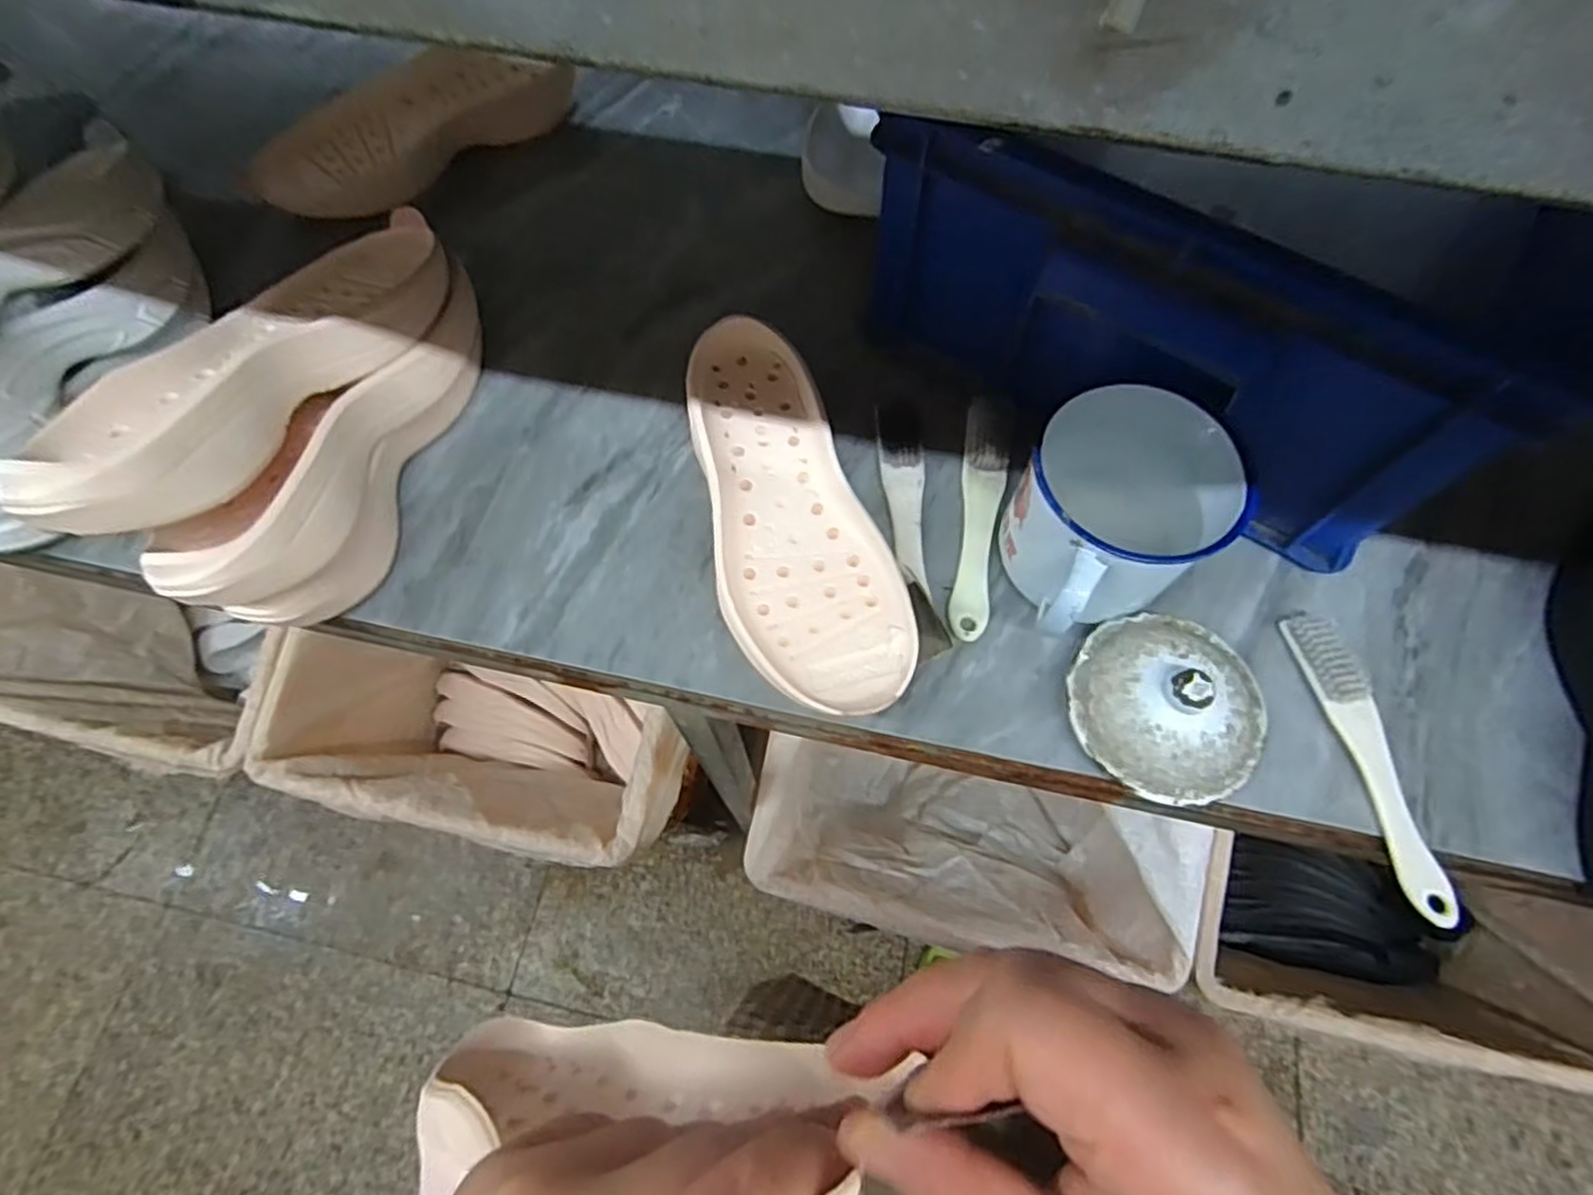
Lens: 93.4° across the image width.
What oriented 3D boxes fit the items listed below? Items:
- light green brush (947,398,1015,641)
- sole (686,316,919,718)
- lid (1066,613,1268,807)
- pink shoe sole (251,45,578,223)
[{"bbox_3d":[0.111,-0.050,0.450,0.026,0.021,0.153,9,68,4],"label":"light green brush"},{"bbox_3d":[-0.009,-0.046,0.442,0.097,0.040,0.255,-19,68,-8],"label":"sole"},{"bbox_3d":[0.197,0.055,0.394,0.097,0.047,0.097,0,67,0],"label":"lid"},{"bbox_3d":[-0.302,-0.371,0.586,0.239,0.042,0.114,-38,72,-14],"label":"pink shoe sole"}]

